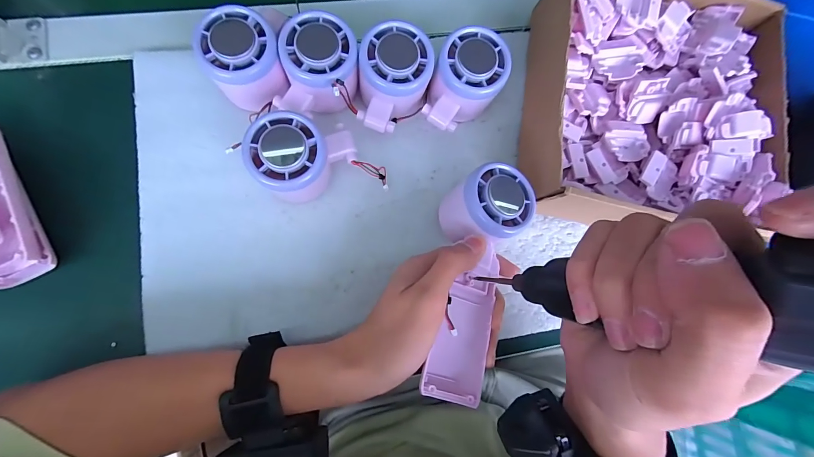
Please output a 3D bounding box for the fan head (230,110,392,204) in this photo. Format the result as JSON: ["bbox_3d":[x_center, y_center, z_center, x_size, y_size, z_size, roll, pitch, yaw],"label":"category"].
[{"bbox_3d":[-0.064,-0.052,0.265,0.096,0.058,0.052,-6,83,-7],"label":"fan head"}]

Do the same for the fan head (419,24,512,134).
[{"bbox_3d":[0.045,-0.113,0.290,0.053,0.057,0.074,28,80,-2],"label":"fan head"}]

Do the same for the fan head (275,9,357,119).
[{"bbox_3d":[-0.069,-0.121,0.271,0.058,0.045,0.065,-1,83,-6],"label":"fan head"}]

